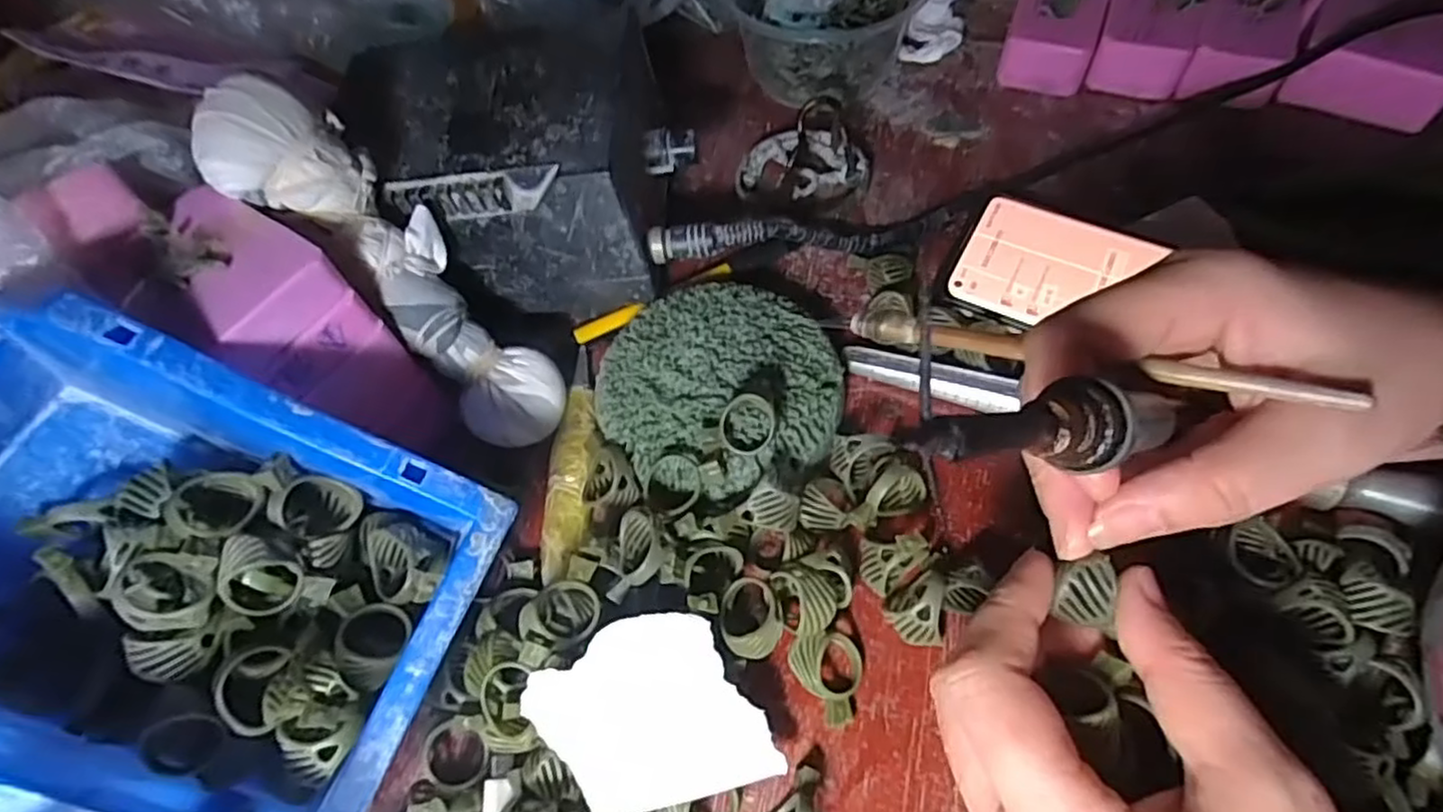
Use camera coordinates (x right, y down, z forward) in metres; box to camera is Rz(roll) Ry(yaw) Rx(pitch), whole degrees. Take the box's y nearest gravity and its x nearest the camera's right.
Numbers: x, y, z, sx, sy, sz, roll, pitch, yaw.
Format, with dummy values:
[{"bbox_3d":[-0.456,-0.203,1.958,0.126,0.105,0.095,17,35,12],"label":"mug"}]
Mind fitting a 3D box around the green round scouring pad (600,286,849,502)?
[{"bbox_3d":[-0.002,-0.010,0.304,0.098,0.022,0.097,-2,60,4],"label":"green round scouring pad"}]

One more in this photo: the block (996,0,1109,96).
[{"bbox_3d":[0.190,-0.217,0.405,0.045,0.035,0.072,18,63,14],"label":"block"}]

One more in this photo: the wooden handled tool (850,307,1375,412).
[{"bbox_3d":[0.103,-0.016,0.216,0.136,0.009,0.008,15,61,35],"label":"wooden handled tool"}]

